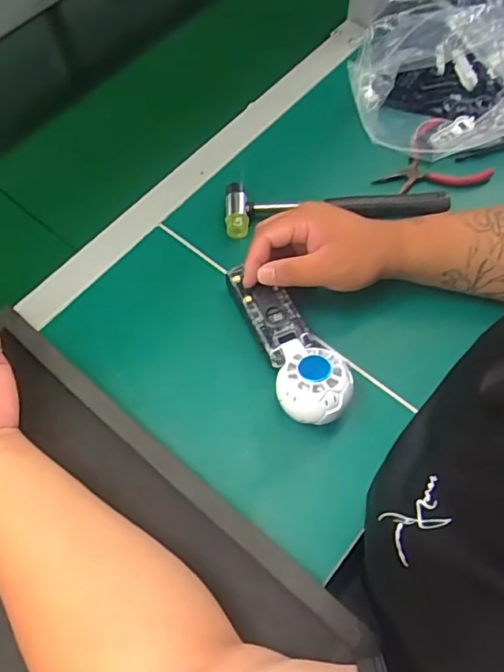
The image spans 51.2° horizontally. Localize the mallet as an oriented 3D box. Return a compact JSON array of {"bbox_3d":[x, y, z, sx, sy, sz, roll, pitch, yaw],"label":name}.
[{"bbox_3d":[0.090,-0.134,0.562,0.235,0.026,0.056,-1,65,0],"label":"mallet"}]

